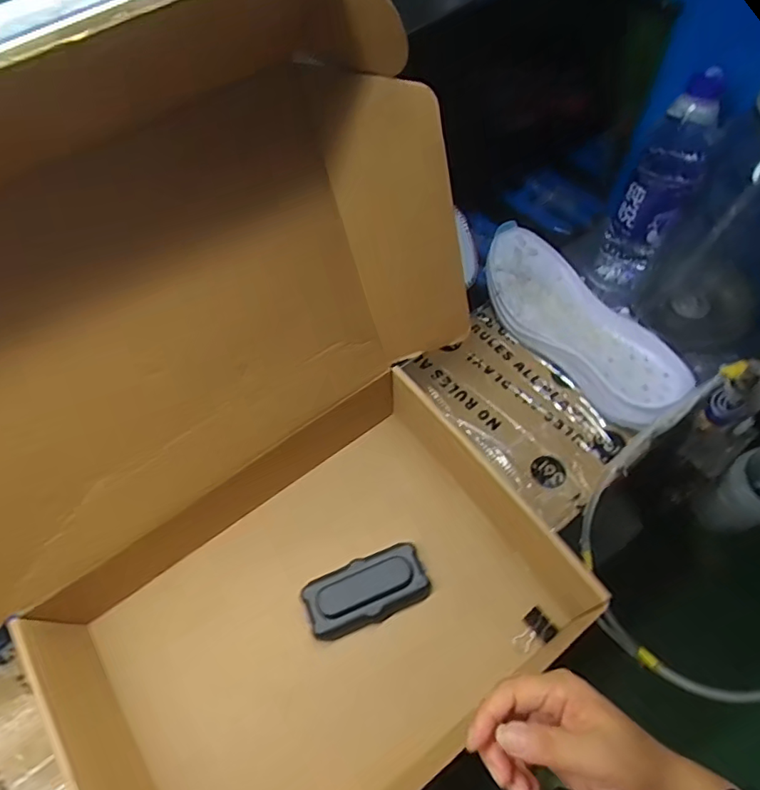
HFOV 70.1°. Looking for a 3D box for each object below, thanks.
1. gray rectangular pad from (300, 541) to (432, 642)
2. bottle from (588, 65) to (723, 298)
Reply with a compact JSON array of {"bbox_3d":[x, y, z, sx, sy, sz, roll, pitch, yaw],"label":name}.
[{"bbox_3d":[-0.011,0.167,0.463,0.105,0.018,0.052,-19,61,-8],"label":"gray rectangular pad"},{"bbox_3d":[0.284,-0.204,0.568,0.065,0.251,0.071,25,64,16],"label":"bottle"}]

